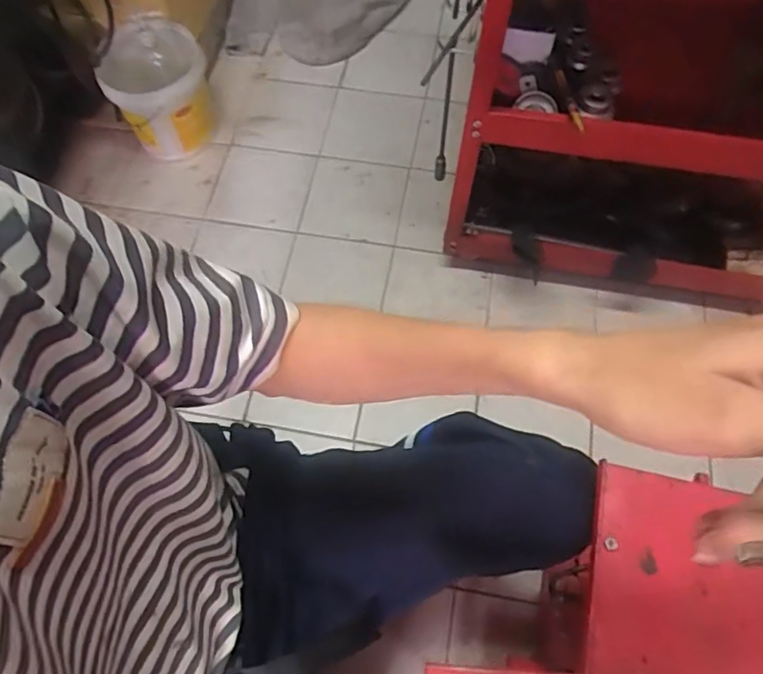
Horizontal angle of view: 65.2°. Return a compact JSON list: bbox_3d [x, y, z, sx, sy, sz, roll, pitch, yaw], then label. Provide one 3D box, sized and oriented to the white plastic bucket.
[{"bbox_3d":[-0.443,-0.495,1.196,0.193,0.227,0.203,0,66,1],"label":"white plastic bucket"}]

